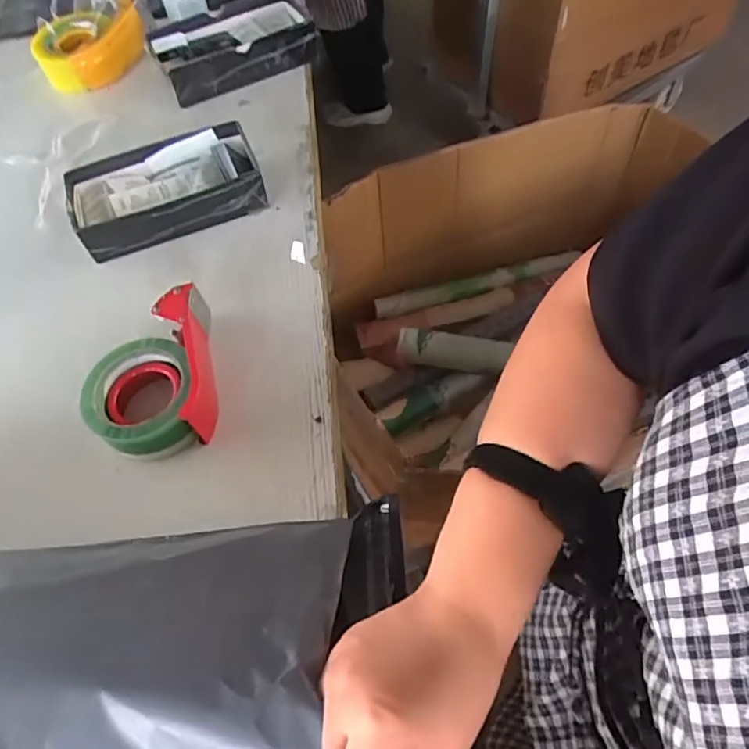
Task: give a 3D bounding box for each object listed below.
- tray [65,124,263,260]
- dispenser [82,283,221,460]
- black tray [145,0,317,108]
[{"bbox_3d":[-0.243,-0.216,0.683,0.215,0.056,0.123,-22,60,-8],"label":"tray"},{"bbox_3d":[-0.210,0.004,0.546,0.115,0.063,0.151,-13,58,-4],"label":"dispenser"},{"bbox_3d":[-0.207,-0.486,0.858,0.233,0.062,0.137,-26,60,-12],"label":"black tray"}]

